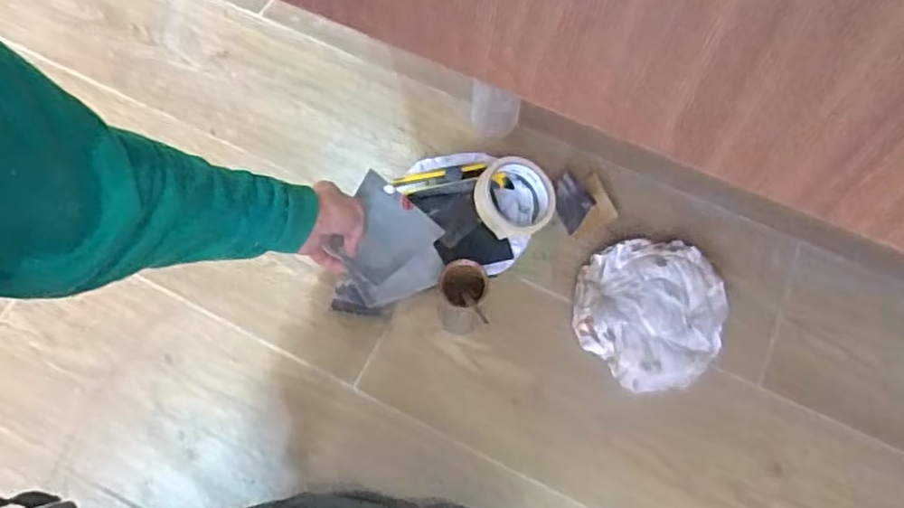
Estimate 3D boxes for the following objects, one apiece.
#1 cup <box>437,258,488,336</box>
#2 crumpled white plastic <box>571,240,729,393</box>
[{"bbox_3d":[0.010,0.050,0.707,0.055,0.084,0.060,1,65,-2],"label":"cup"},{"bbox_3d":[0.227,0.064,0.747,0.173,0.026,0.165,1,65,-2],"label":"crumpled white plastic"}]

